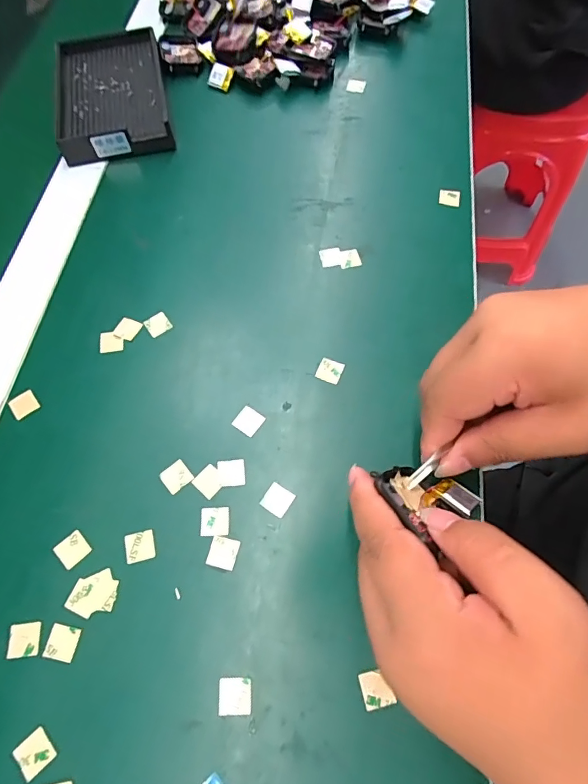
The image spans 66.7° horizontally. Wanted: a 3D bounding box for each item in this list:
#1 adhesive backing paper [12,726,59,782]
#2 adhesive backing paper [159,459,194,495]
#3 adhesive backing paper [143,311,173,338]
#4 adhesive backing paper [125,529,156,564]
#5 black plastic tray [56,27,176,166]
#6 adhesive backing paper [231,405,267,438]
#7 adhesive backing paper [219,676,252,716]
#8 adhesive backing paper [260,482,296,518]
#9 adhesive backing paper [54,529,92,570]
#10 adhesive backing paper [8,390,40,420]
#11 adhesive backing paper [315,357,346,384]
[{"bbox_3d":[-0.123,0.171,0.212,0.016,0.004,0.016,40,66,20],"label":"adhesive backing paper"},{"bbox_3d":[-0.069,0.049,0.263,0.016,0.004,0.016,-36,72,-14],"label":"adhesive backing paper"},{"bbox_3d":[-0.094,-0.046,0.307,0.016,0.004,0.016,-36,77,-14],"label":"adhesive backing paper"},{"bbox_3d":[-0.086,0.085,0.248,0.016,0.004,0.016,-14,68,-6],"label":"adhesive backing paper"},{"bbox_3d":[-0.158,-0.261,0.389,0.088,0.022,0.140,-11,67,-5],"label":"black plastic tray"},{"bbox_3d":[-0.028,0.018,0.277,0.016,0.004,0.017,31,68,15],"label":"adhesive backing paper"},{"bbox_3d":[-0.029,0.150,0.220,0.016,0.004,0.016,-1,61,-1],"label":"adhesive backing paper"},{"bbox_3d":[-0.009,0.062,0.259,0.015,0.004,0.016,31,70,14],"label":"adhesive backing paper"},{"bbox_3d":[-0.123,0.087,0.249,0.016,0.004,0.016,-41,71,-18],"label":"adhesive backing paper"},{"bbox_3d":[-0.171,0.008,0.284,0.015,0.004,0.016,-38,70,-15],"label":"adhesive backing paper"},{"bbox_3d":[0.024,-0.014,0.292,0.015,0.004,0.015,22,75,7],"label":"adhesive backing paper"}]

